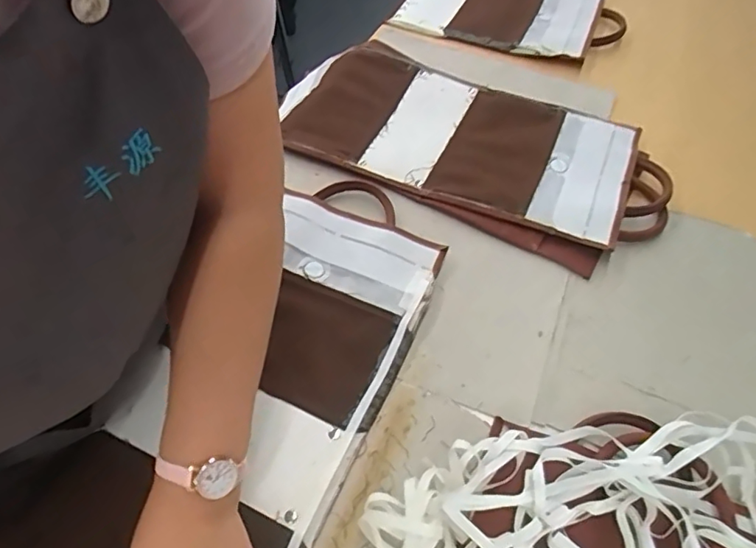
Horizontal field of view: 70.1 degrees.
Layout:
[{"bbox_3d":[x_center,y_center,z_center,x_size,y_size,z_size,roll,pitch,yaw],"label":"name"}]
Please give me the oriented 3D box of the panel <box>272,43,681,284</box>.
[{"bbox_3d":[0.116,-0.172,0.683,0.471,0.025,0.241,25,57,17],"label":"panel"}]

